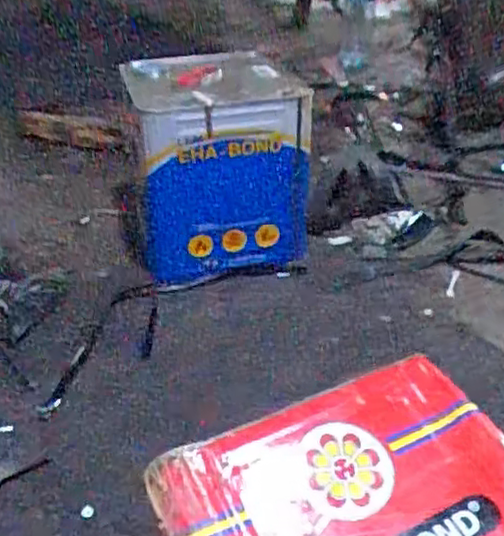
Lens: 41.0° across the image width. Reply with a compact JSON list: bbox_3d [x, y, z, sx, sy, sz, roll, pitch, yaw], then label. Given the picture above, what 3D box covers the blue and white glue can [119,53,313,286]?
[{"bbox_3d":[-0.050,-0.148,0.999,0.251,0.321,0.202,-10,36,-15],"label":"blue and white glue can"}]

